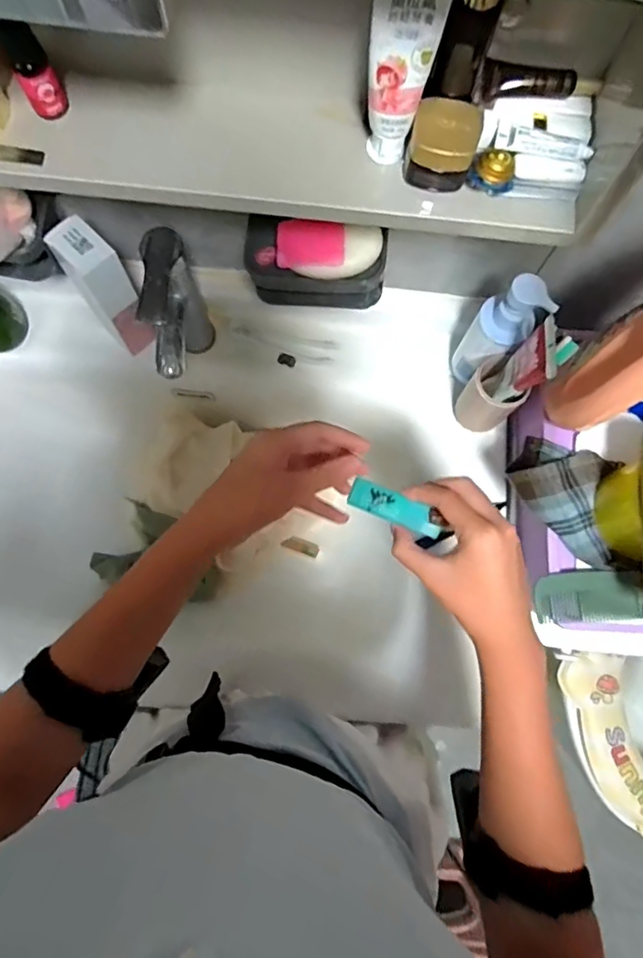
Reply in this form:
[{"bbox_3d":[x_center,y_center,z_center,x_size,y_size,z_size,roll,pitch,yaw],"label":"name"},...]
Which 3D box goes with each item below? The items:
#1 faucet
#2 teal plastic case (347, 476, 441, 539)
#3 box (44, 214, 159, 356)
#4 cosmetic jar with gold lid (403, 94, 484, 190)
[{"bbox_3d":[-0.151,-0.161,0.583,0.043,0.186,0.126,-2,77,-2],"label":"faucet"},{"bbox_3d":[0.059,0.024,0.420,0.071,0.011,0.022,26,78,-3],"label":"teal plastic case"},{"bbox_3d":[-0.230,-0.200,0.584,0.050,0.154,0.063,-38,81,-9],"label":"box"},{"bbox_3d":[0.083,-0.227,0.370,0.044,0.036,0.040,0,77,-2],"label":"cosmetic jar with gold lid"}]

